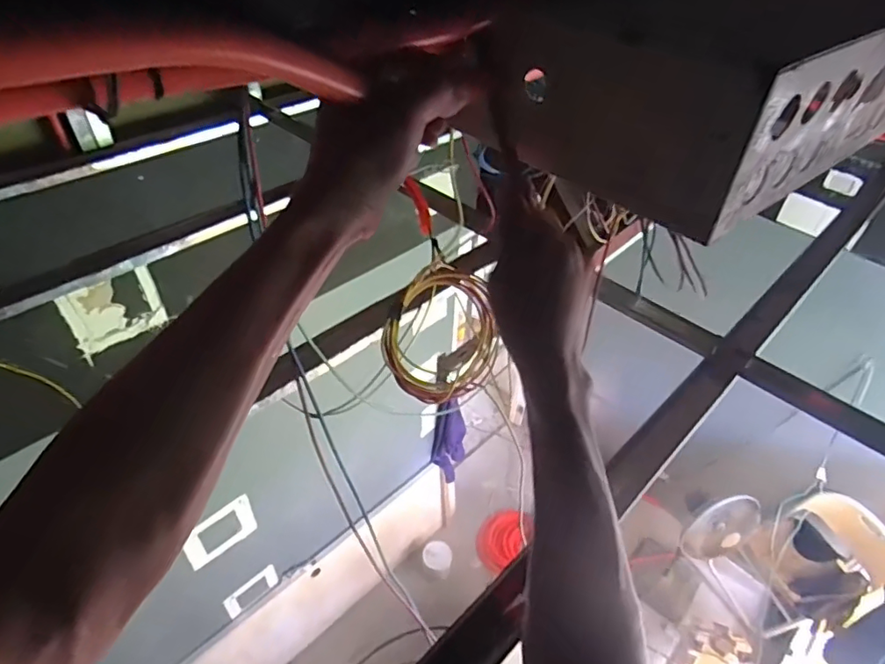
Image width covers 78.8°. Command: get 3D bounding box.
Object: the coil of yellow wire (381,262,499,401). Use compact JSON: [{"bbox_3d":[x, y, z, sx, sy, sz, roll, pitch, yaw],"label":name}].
[{"bbox_3d":[0.004,0.008,0.642,0.141,0.155,0.018,29,0,-21],"label":"coil of yellow wire"}]

